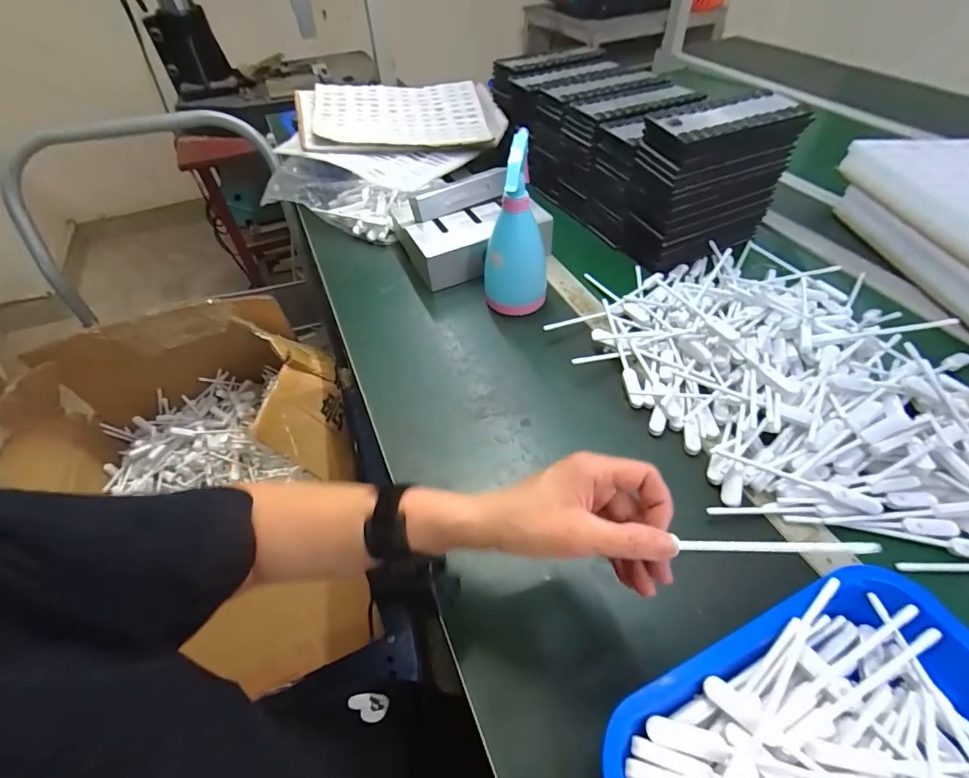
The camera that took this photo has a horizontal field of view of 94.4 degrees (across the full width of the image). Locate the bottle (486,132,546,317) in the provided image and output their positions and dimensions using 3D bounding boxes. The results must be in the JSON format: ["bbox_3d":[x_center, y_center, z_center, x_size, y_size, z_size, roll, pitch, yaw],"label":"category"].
[{"bbox_3d":[0.040,-0.192,0.556,0.079,0.185,0.080,4,49,7],"label":"bottle"}]

